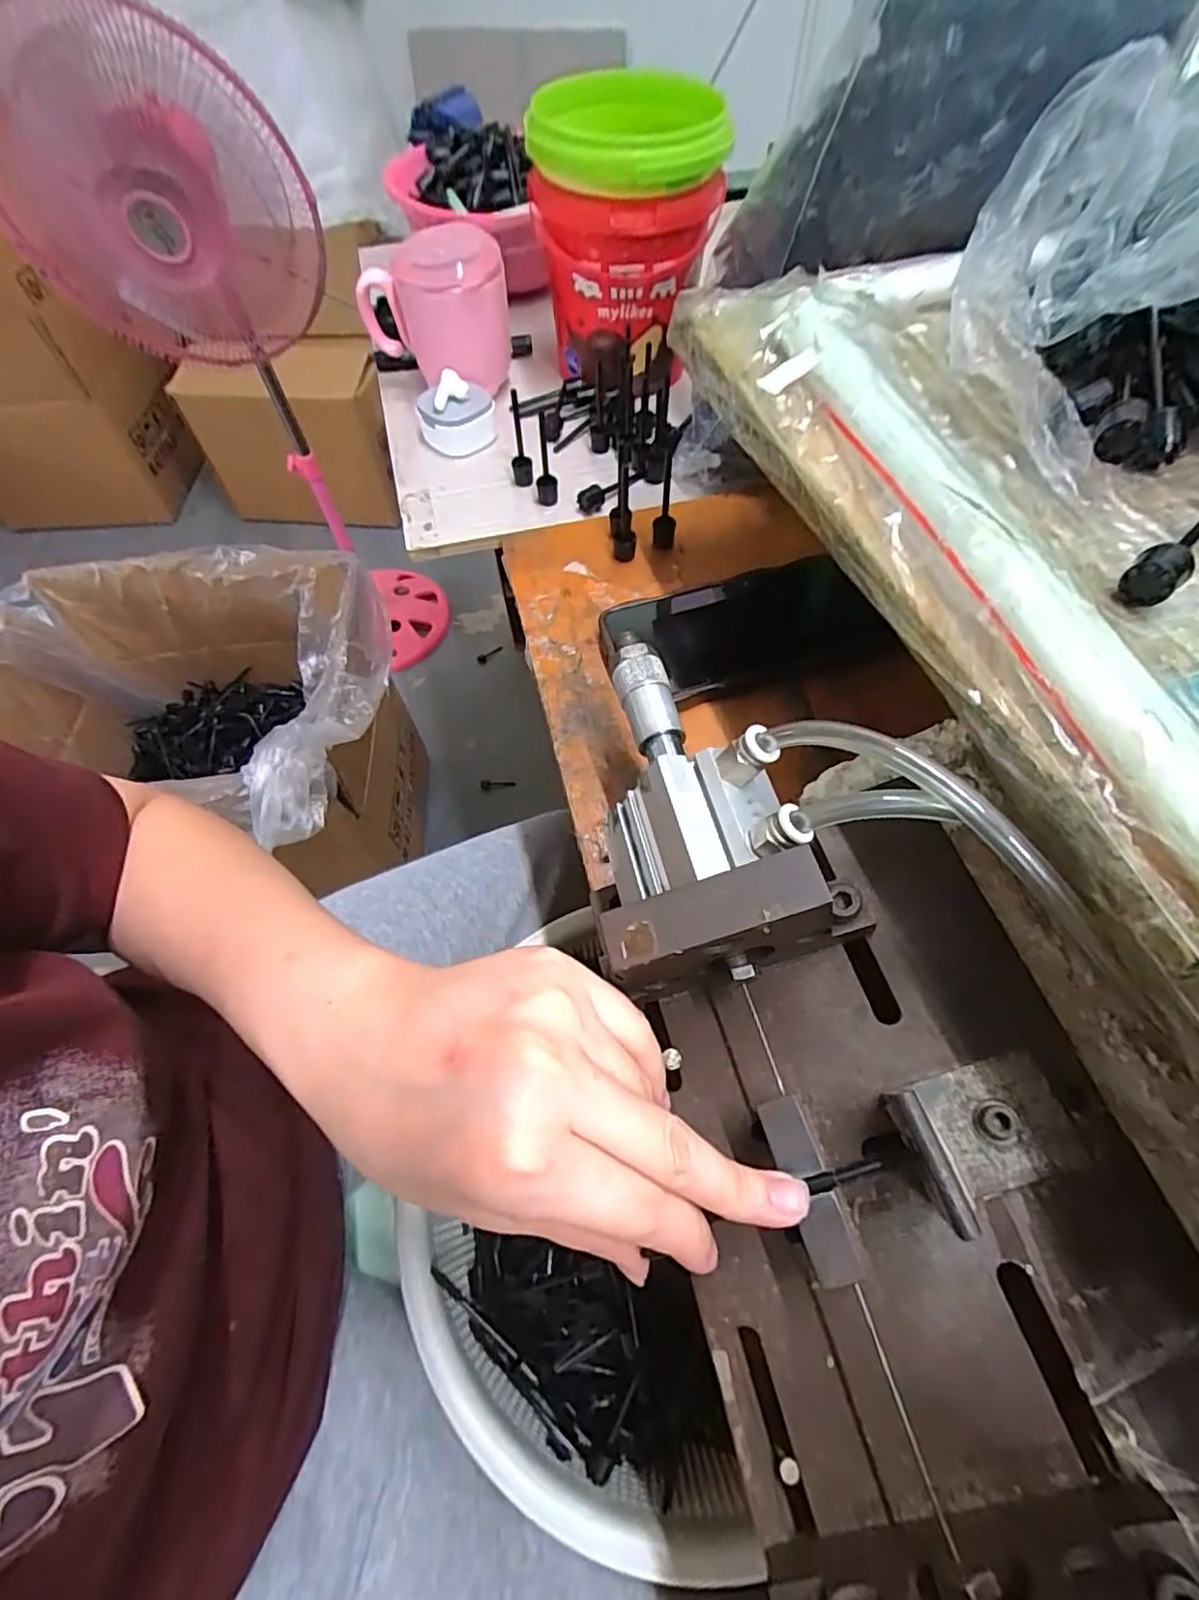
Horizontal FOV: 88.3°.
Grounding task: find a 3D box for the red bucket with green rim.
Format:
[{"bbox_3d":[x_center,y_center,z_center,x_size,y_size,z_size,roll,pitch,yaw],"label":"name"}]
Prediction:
[{"bbox_3d":[0.021,-0.417,0.459,0.127,0.136,0.121,0,61,1],"label":"red bucket with green rim"}]

